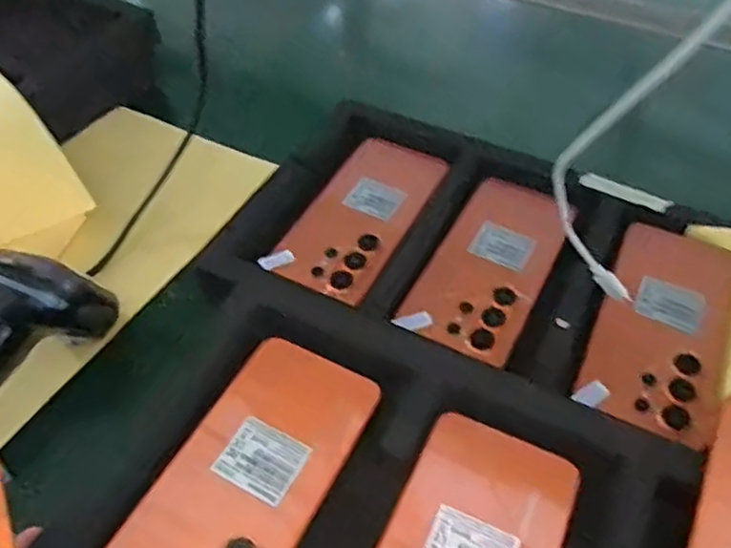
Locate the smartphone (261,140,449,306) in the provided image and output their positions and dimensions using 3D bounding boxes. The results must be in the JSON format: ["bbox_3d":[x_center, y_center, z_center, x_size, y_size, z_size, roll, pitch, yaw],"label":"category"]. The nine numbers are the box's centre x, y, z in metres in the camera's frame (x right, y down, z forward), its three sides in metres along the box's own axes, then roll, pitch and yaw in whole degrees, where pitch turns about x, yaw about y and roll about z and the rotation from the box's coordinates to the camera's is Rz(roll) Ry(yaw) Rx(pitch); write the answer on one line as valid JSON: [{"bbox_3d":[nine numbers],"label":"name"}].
[{"bbox_3d":[0.000,-0.049,0.497,0.078,0.004,0.170,23,51,18],"label":"smartphone"}]

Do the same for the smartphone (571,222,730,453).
[{"bbox_3d":[0.198,0.032,0.428,0.080,0.011,0.164,22,51,17],"label":"smartphone"}]

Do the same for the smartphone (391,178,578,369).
[{"bbox_3d":[0.091,-0.009,0.464,0.078,0.010,0.163,23,51,18],"label":"smartphone"}]

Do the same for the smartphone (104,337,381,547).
[{"bbox_3d":[-0.063,0.105,0.319,0.077,0.010,0.164,22,51,17],"label":"smartphone"}]

